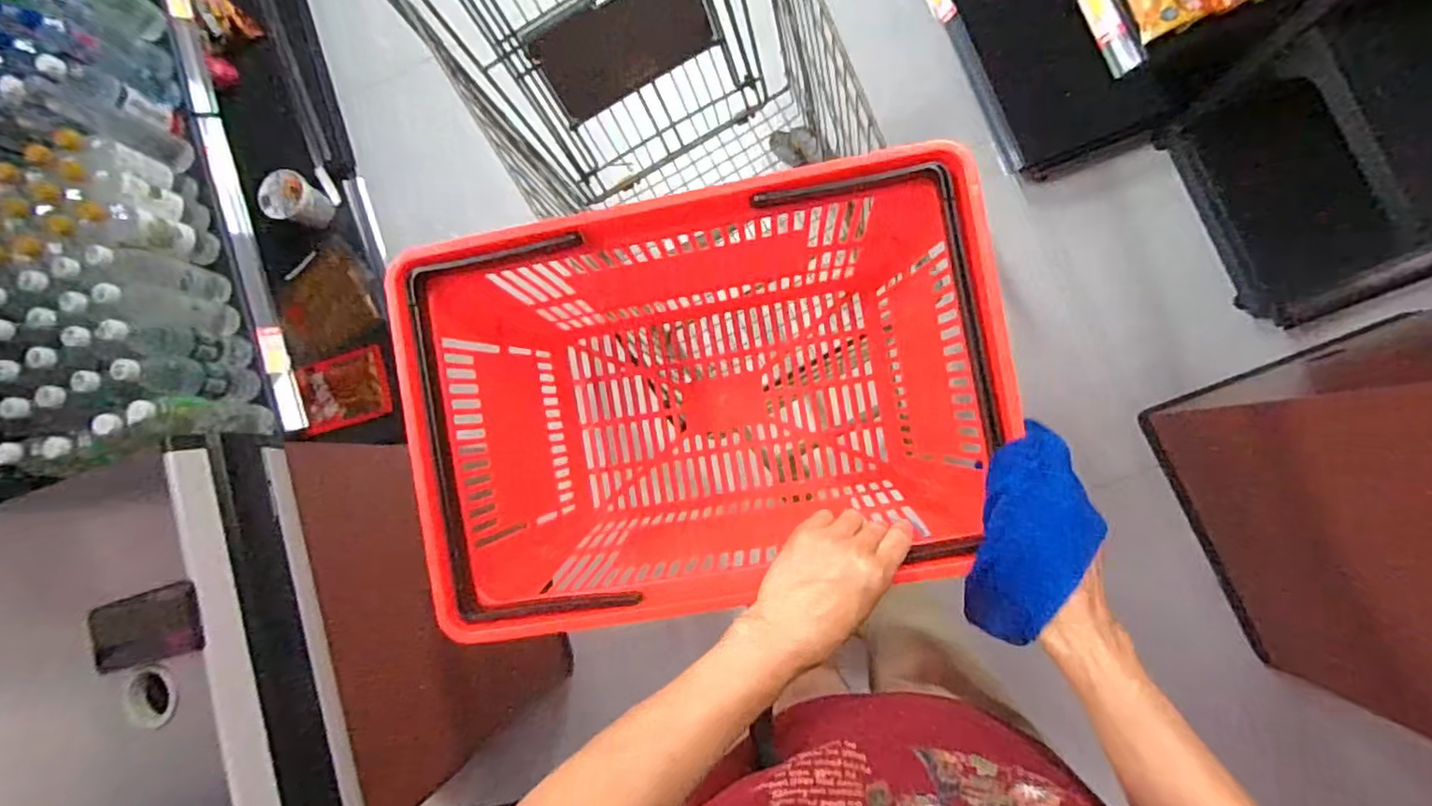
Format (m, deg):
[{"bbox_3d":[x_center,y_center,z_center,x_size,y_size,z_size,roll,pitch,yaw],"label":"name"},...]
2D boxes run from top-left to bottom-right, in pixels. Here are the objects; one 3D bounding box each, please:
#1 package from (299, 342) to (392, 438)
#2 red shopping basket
[{"bbox_3d":[-0.853,-0.030,1.428,0.024,0.209,0.159,1,105,21],"label":"package"},{"bbox_3d":[0.002,0.004,0.596,0.469,0.278,0.317,-12,83,7],"label":"red shopping basket"}]

